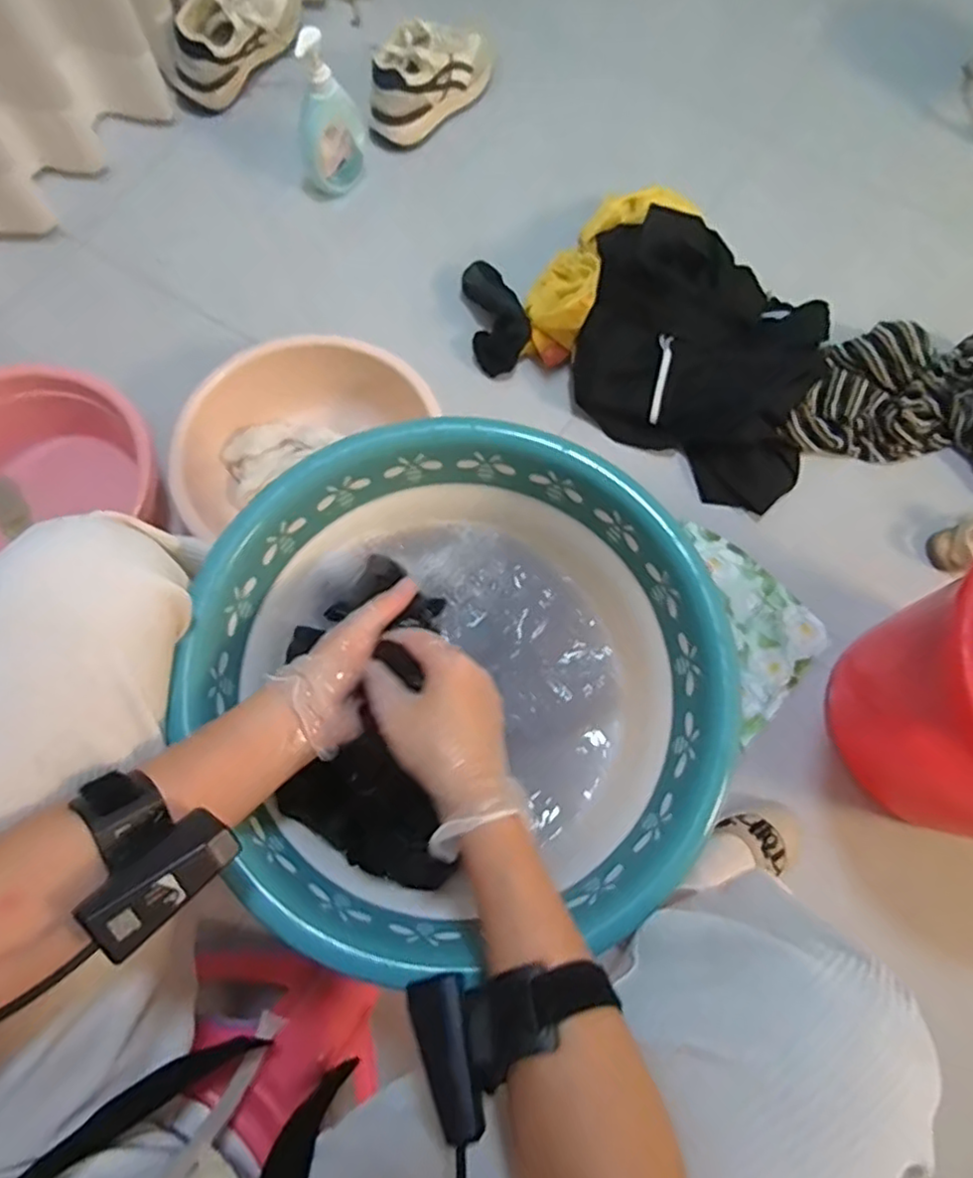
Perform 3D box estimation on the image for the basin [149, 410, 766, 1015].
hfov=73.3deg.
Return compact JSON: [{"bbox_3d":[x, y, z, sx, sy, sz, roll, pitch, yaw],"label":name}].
[{"bbox_3d":[-0.021,0.069,0.493,0.357,0.136,0.339,1,73,-2],"label":"basin"}]

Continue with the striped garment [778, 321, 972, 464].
[{"bbox_3d":[0.660,-0.258,0.919,0.398,0.082,0.234,21,74,4],"label":"striped garment"}]

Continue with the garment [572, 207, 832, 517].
[{"bbox_3d":[0.311,-0.330,0.912,0.369,0.116,0.313,33,75,7],"label":"garment"}]

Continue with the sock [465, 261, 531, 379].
[{"bbox_3d":[0.012,-0.397,0.955,0.079,0.032,0.175,-13,74,-6],"label":"sock"}]

